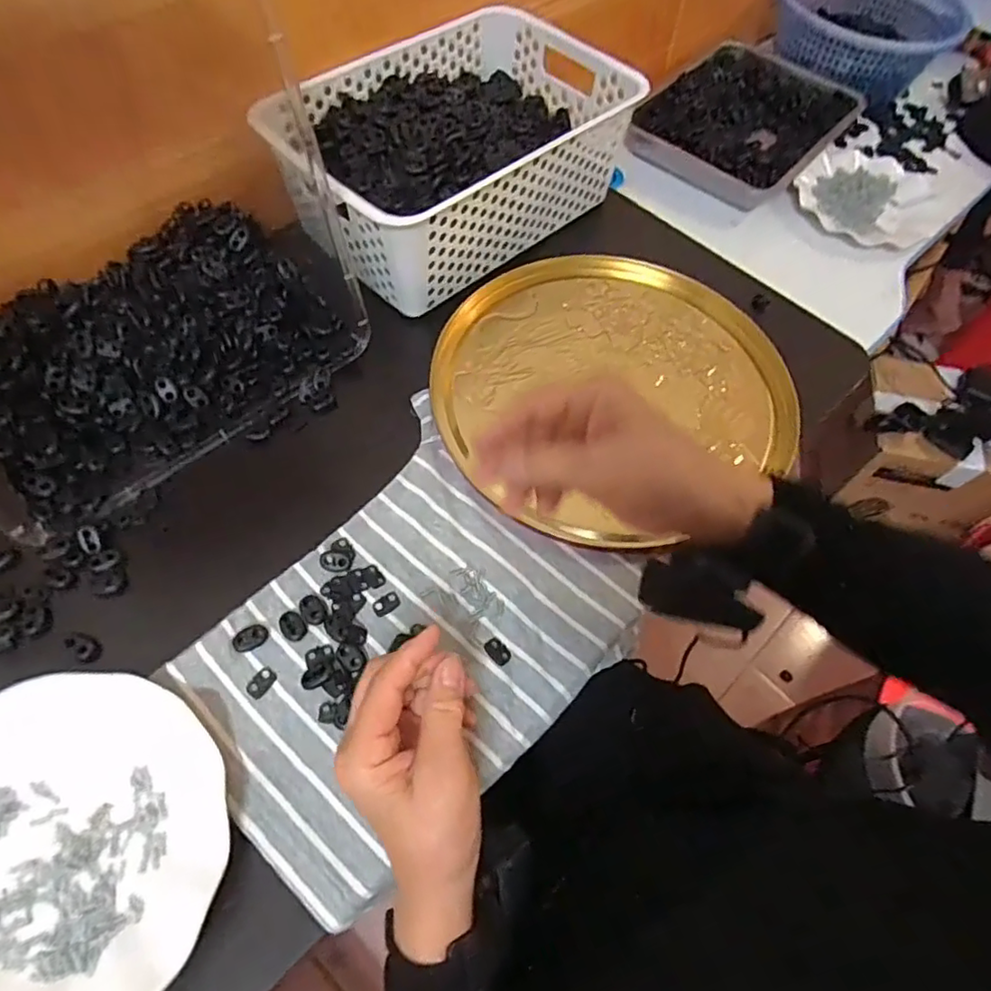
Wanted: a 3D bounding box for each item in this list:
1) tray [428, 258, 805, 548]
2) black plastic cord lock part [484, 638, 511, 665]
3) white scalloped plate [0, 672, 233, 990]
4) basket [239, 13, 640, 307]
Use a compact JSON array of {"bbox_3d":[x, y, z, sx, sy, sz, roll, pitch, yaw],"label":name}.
[{"bbox_3d":[0.092,-0.099,0.506,0.285,0.016,0.279,2,61,-3],"label":"tray"},{"bbox_3d":[0.002,0.102,0.395,0.012,0.004,0.019,-37,69,-21],"label":"black plastic cord lock part"},{"bbox_3d":[-0.236,0.191,0.321,0.174,0.026,0.178,2,61,-3],"label":"white scalloped plate"},{"bbox_3d":[-0.038,-0.321,0.565,0.306,0.100,0.207,-38,70,-21],"label":"basket"}]

